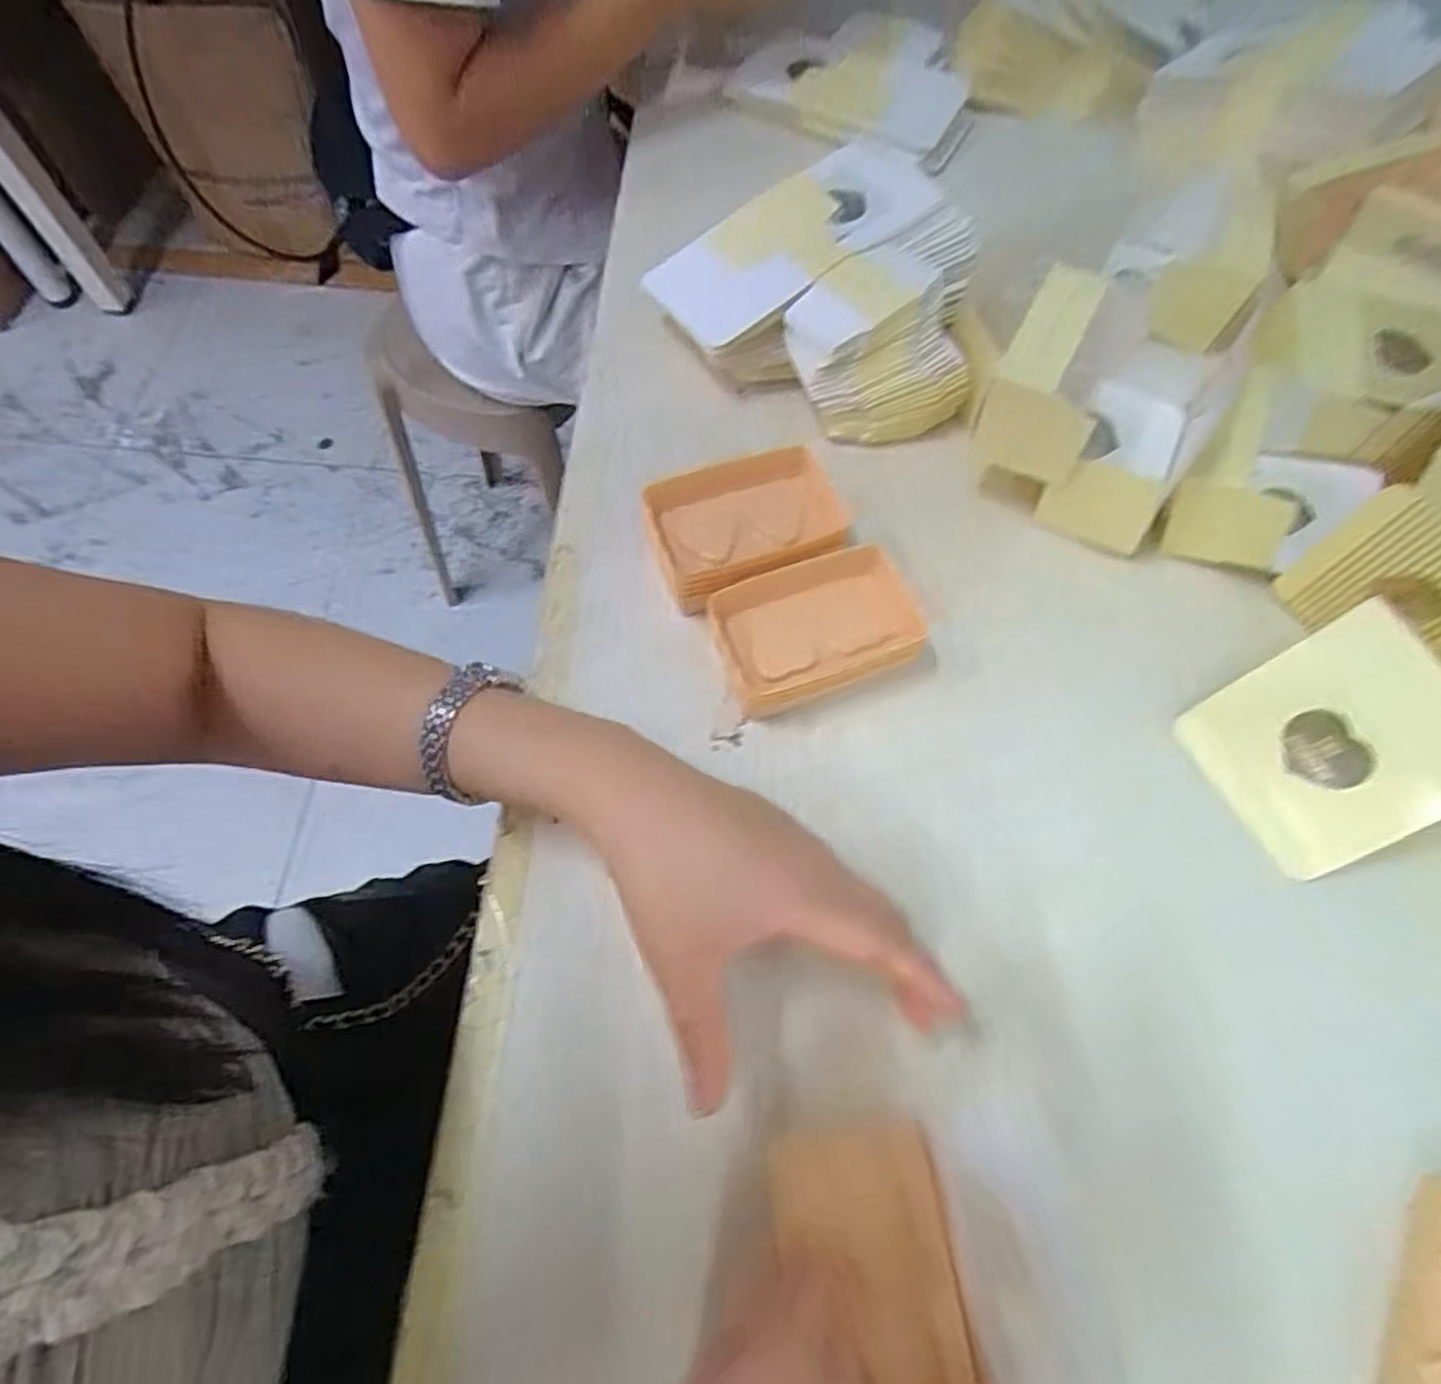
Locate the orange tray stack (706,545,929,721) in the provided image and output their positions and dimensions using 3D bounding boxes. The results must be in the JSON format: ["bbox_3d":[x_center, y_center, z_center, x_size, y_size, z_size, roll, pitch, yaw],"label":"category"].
[{"bbox_3d":[0.048,-0.030,0.405,0.097,0.031,0.064,-15,66,-8],"label":"orange tray stack"}]

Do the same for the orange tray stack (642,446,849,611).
[{"bbox_3d":[0.014,-0.087,0.427,0.105,0.036,0.070,-19,66,-10],"label":"orange tray stack"}]

